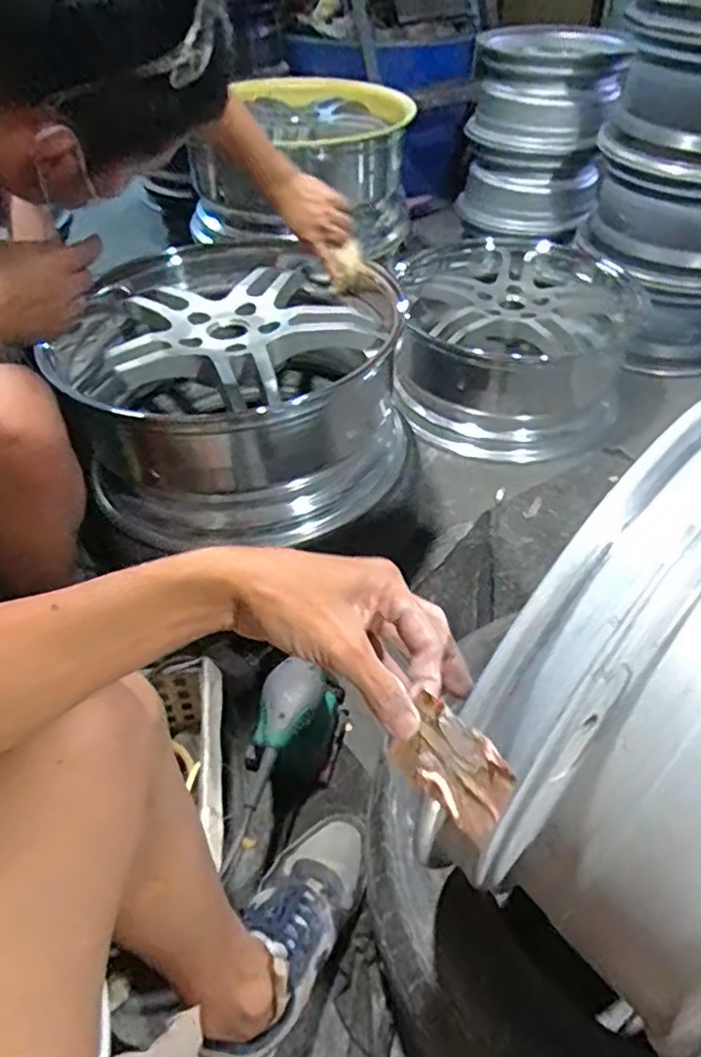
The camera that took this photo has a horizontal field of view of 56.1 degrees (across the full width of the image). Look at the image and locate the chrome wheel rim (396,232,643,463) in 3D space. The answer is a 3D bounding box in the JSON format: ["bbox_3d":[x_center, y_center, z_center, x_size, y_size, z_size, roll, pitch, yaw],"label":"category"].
[{"bbox_3d":[0.339,-0.402,1.422,0.465,0.303,0.465,3,45,5],"label":"chrome wheel rim"}]

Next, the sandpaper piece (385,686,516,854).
[{"bbox_3d":[0.053,0.124,0.343,0.008,0.053,0.066,-5,34,-45],"label":"sandpaper piece"}]

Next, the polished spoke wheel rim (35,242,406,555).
[{"bbox_3d":[-0.177,-0.234,1.003,0.478,0.203,0.495,-1,45,1],"label":"polished spoke wheel rim"}]

